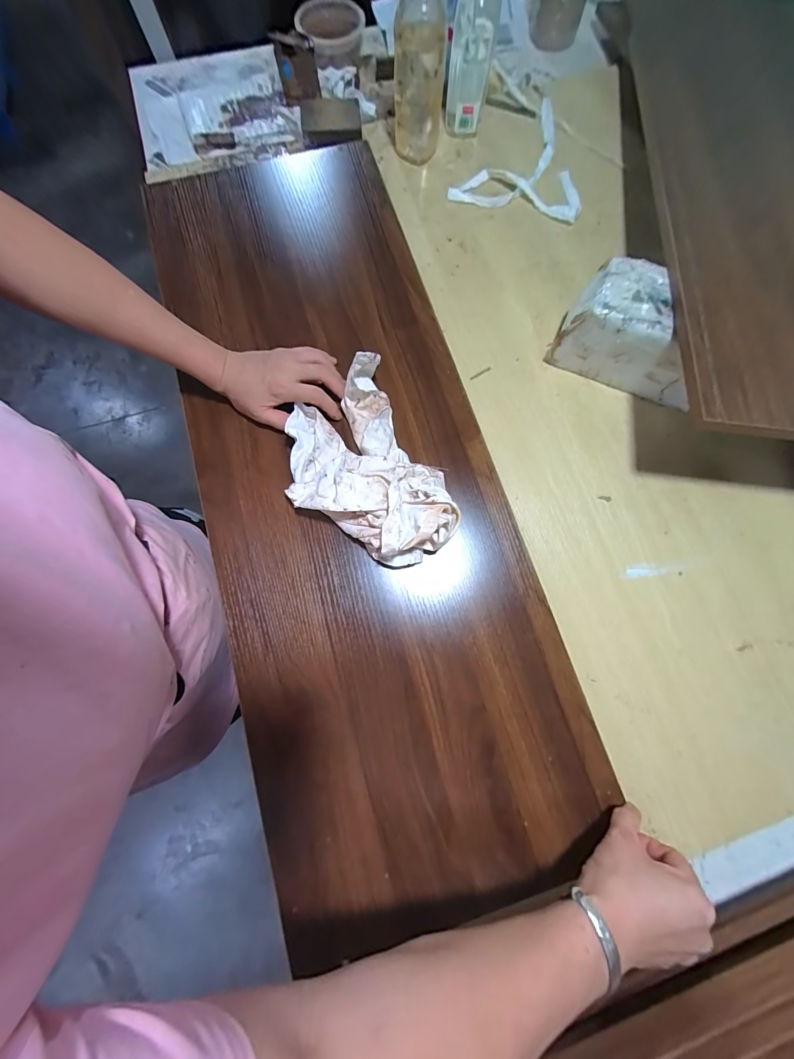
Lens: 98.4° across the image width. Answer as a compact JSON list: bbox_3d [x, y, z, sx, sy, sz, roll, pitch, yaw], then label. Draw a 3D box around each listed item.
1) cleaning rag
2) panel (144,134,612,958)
[{"bbox_3d":[-0.040,-0.069,0.388,0.155,0.049,0.235,-30,78,-7],"label":"cleaning rag"},{"bbox_3d":[-0.063,-0.086,0.423,0.352,0.025,0.946,-14,78,-3],"label":"panel"}]

